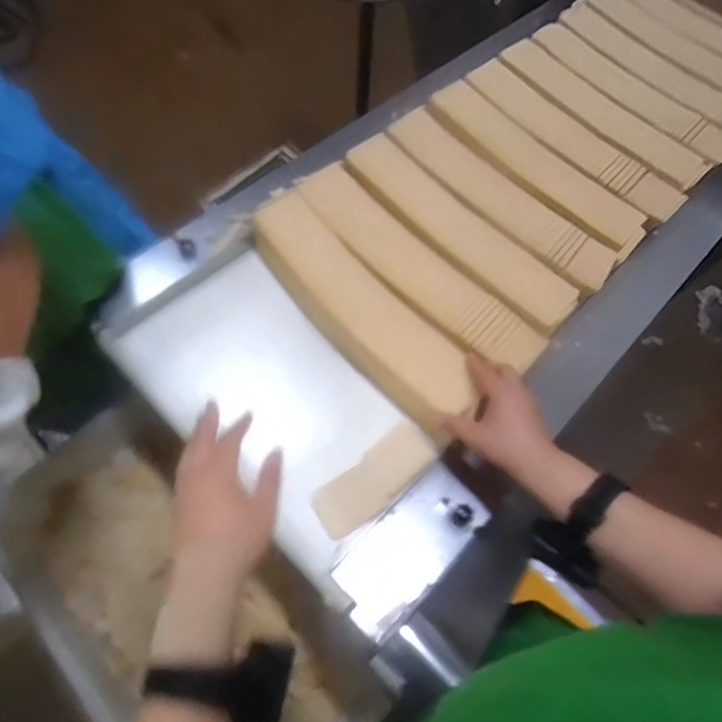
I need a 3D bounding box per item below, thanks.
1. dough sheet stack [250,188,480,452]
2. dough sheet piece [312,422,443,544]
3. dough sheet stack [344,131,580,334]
[{"bbox_3d":[-0.006,-0.063,0.629,0.098,0.050,0.362,-38,72,-14],"label":"dough sheet stack"},{"bbox_3d":[0.016,0.129,0.571,0.145,0.007,0.056,-38,81,-13],"label":"dough sheet piece"},{"bbox_3d":[0.125,-0.177,0.692,0.086,0.029,0.362,-42,75,-15],"label":"dough sheet stack"}]

